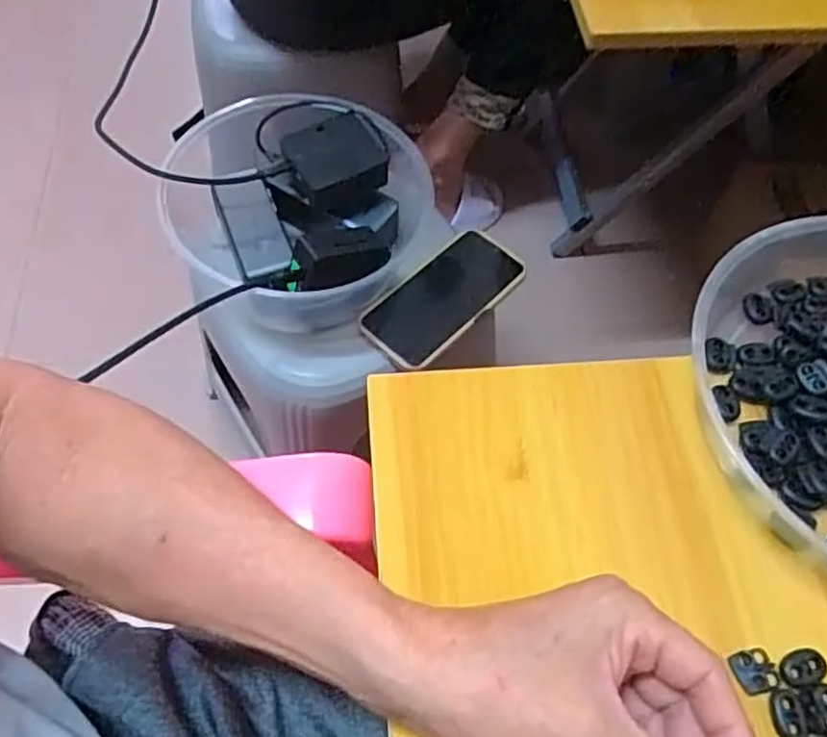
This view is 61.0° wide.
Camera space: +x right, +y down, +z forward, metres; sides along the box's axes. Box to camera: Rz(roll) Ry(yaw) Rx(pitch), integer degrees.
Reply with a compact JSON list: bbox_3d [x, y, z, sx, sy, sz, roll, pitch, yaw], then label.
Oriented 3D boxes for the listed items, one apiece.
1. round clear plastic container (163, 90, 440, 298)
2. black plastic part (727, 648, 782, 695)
[{"bbox_3d":[-0.122,-0.144,0.649,0.233,0.080,0.226,1,60,-1],"label":"round clear plastic container"},{"bbox_3d":[0.158,0.140,0.325,0.019,0.004,0.018,-10,61,-8],"label":"black plastic part"}]

